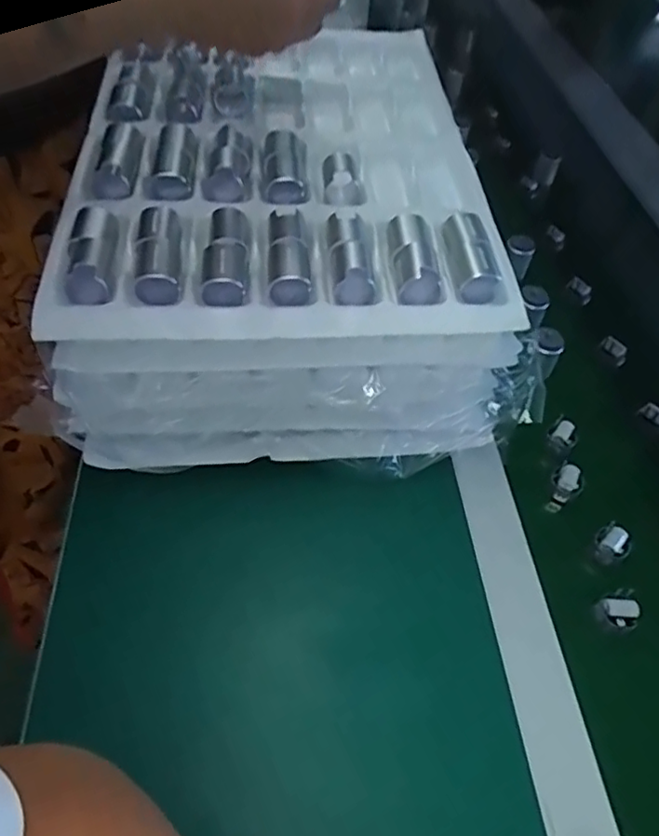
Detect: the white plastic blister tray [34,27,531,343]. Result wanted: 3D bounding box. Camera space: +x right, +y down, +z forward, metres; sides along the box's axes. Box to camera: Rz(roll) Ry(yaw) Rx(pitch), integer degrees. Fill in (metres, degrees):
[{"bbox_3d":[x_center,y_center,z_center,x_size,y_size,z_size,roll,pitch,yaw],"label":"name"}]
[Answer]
[{"bbox_3d":[-0.038,-0.217,0.497,0.315,0.053,0.399,2,55,-10],"label":"white plastic blister tray"}]

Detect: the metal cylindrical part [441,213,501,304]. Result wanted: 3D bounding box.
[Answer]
[{"bbox_3d":[0.099,-0.117,0.433,0.030,0.025,0.072,-6,66,-8],"label":"metal cylindrical part"}]

